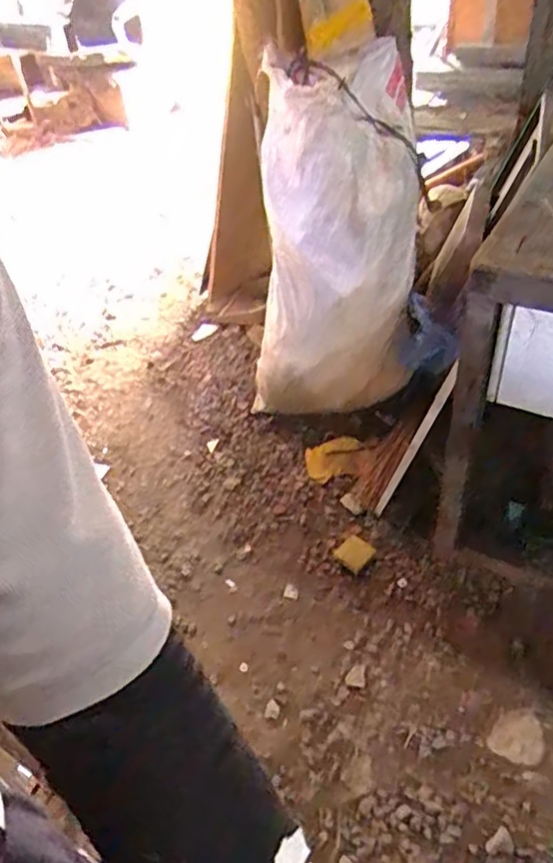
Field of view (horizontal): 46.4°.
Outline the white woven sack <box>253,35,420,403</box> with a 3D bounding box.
[{"bbox_3d":[0.143,-0.439,1.651,0.414,0.866,0.358,7,47,13],"label":"white woven sack"}]

